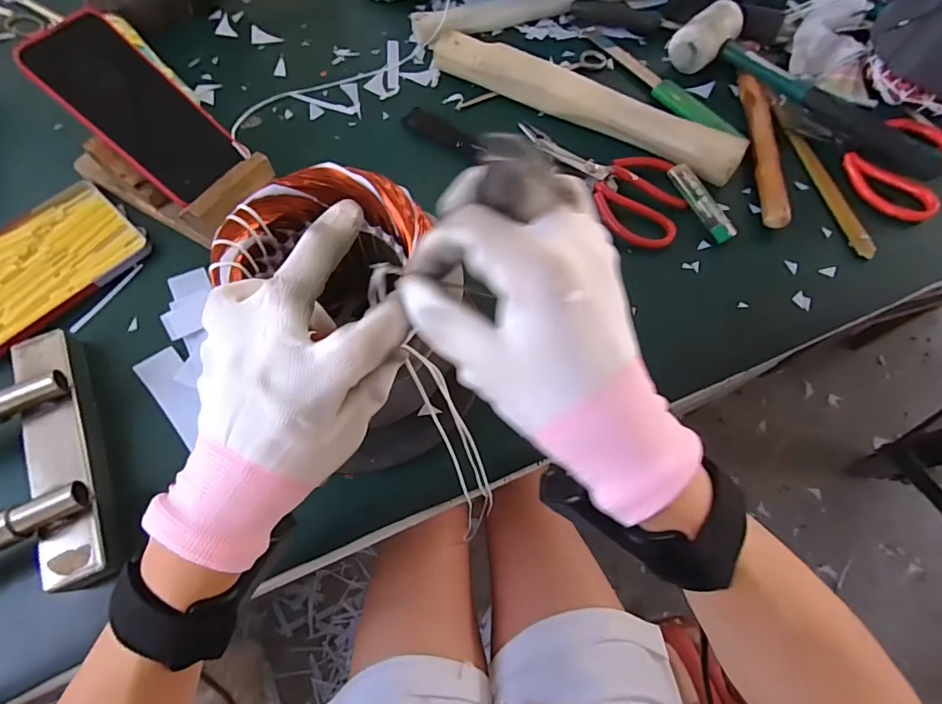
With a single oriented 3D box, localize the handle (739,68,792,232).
[{"bbox_3d":[0.296,-0.210,0.471,0.025,0.019,0.198,5,67,2],"label":"handle"}]

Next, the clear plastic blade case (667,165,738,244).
[{"bbox_3d":[0.218,-0.141,0.438,0.021,0.010,0.084,-32,84,-12],"label":"clear plastic blade case"}]

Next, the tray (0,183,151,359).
[{"bbox_3d":[-0.403,-0.066,0.417,0.121,0.014,0.200,42,73,15],"label":"tray"}]

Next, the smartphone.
[{"bbox_3d":[-0.287,-0.208,0.401,0.157,0.009,0.077,44,81,-17],"label":"smartphone"}]

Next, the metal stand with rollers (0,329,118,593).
[{"bbox_3d":[-0.364,0.098,0.320,0.189,0.039,0.194,-25,70,-11],"label":"metal stand with rollers"}]

